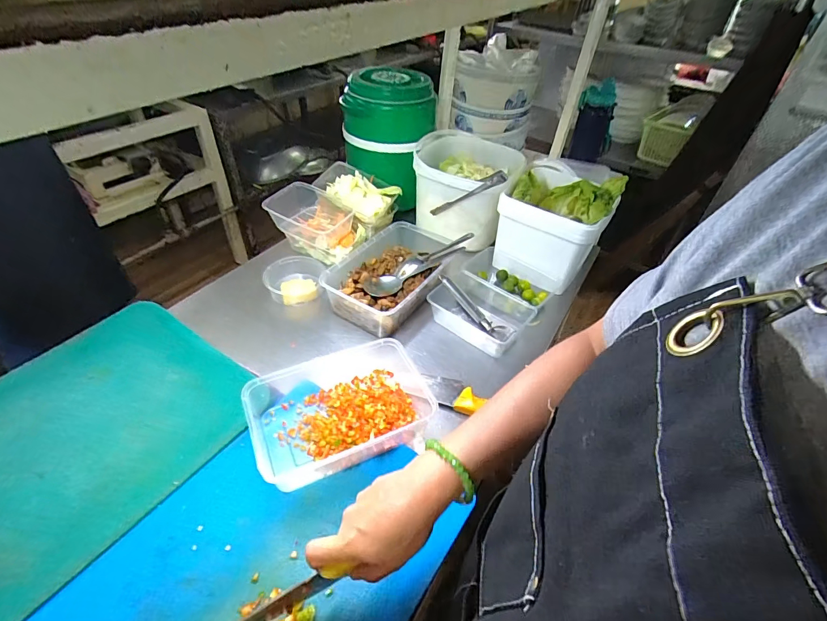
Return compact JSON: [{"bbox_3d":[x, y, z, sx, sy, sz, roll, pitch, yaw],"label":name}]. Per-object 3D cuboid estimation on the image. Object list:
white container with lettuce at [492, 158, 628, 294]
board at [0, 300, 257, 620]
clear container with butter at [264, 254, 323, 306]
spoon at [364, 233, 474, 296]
[{"bbox_3d":[0.296,-0.178,0.859,0.195,0.179,0.227,23,46,19],"label":"white container with lettuce"},{"bbox_3d":[-0.445,0.156,0.533,0.346,0.022,0.385,25,47,22],"label":"board"},{"bbox_3d":[-0.231,-0.059,0.779,0.105,0.042,0.099,2,43,-2],"label":"clear container with butter"},{"bbox_3d":[0.011,-0.095,0.779,0.244,0.036,0.063,-29,52,-30],"label":"spoon"}]

